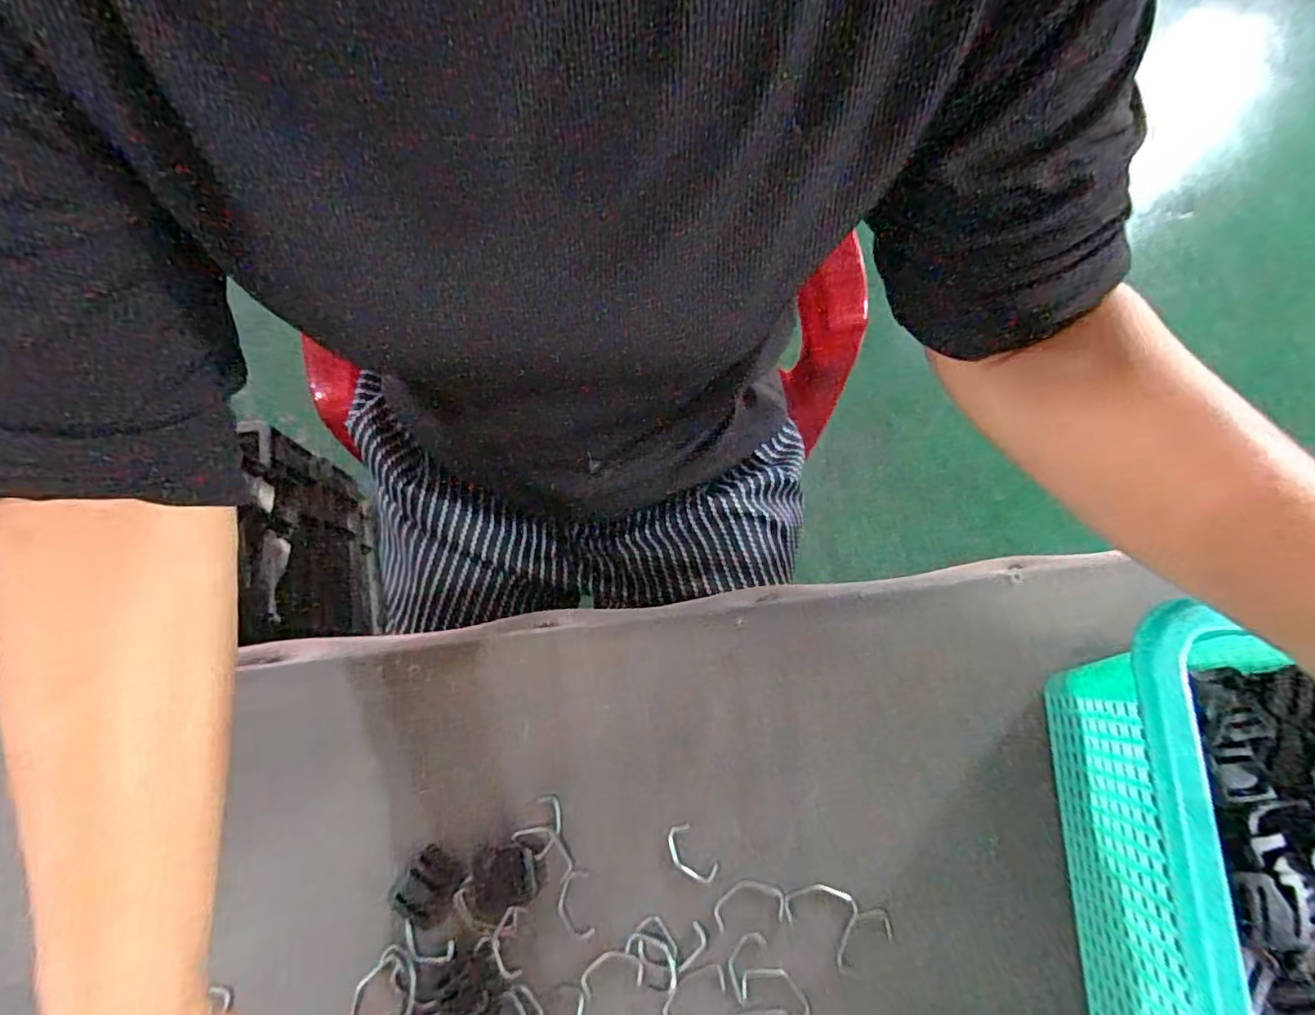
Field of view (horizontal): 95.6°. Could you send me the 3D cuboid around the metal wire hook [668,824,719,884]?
[{"bbox_3d":[0.018,0.193,0.330,0.018,0.004,0.034,-37,78,-10],"label":"metal wire hook"}]

